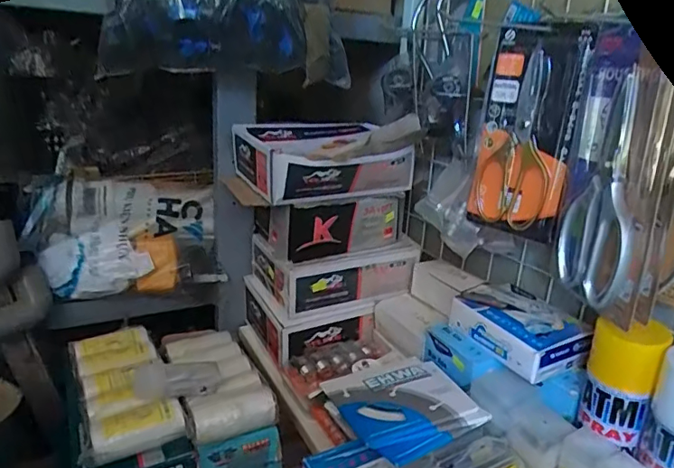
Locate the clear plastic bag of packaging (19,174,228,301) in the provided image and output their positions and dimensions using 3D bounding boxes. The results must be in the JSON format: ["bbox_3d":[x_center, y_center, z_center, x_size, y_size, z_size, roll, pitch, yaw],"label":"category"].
[{"bbox_3d":[-0.330,-0.003,0.797,0.264,0.145,0.180,-6,20,-28],"label":"clear plastic bag of packaging"}]

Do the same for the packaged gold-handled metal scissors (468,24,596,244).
[{"bbox_3d":[0.214,-0.114,0.580,0.020,0.230,0.117,-4,17,-43],"label":"packaged gold-handled metal scissors"}]

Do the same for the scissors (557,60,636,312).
[{"bbox_3d":[0.240,-0.038,0.458,0.022,0.192,0.091,4,18,1],"label":"scissors"}]

